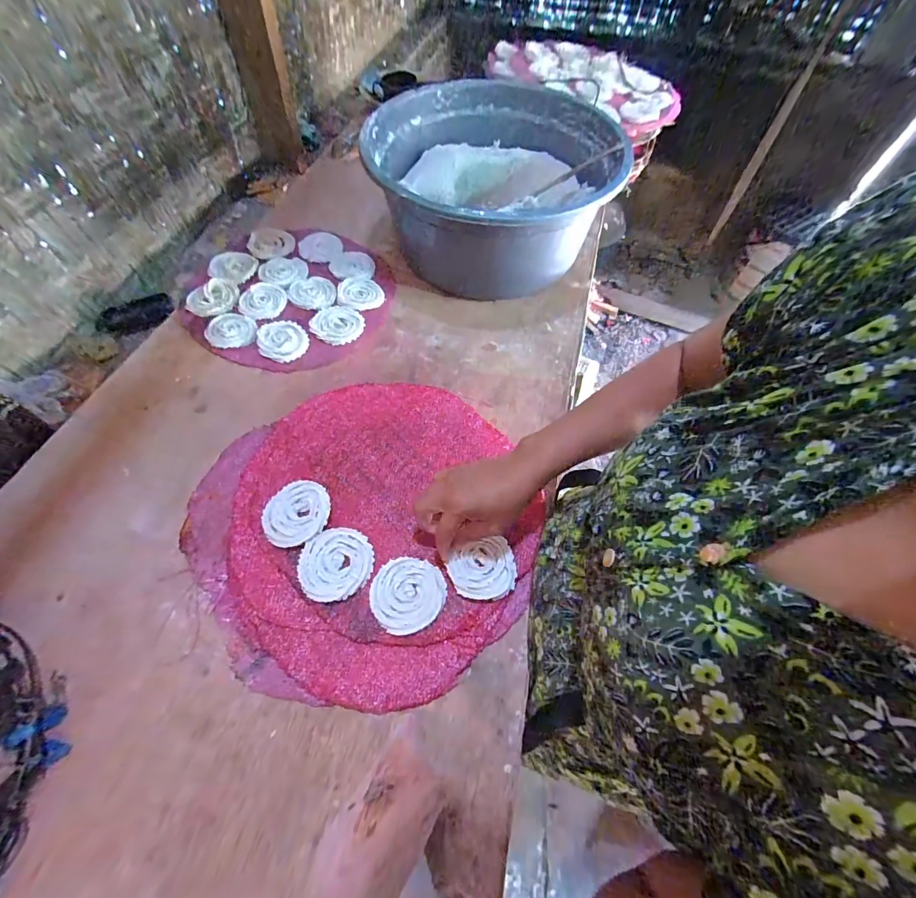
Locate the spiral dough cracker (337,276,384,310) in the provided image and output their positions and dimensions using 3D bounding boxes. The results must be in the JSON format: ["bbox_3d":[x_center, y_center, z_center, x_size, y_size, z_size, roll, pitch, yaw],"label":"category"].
[{"bbox_3d":[-0.166,-0.266,0.674,0.076,0.011,0.086,-8,59,-8],"label":"spiral dough cracker"}]

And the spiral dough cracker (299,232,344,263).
[{"bbox_3d":[-0.255,-0.376,0.738,0.067,0.021,0.066,1,59,-2],"label":"spiral dough cracker"}]

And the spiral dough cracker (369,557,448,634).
[{"bbox_3d":[-0.053,0.155,0.424,0.078,0.007,0.076,1,59,-2],"label":"spiral dough cracker"}]

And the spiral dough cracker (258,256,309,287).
[{"bbox_3d":[-0.307,-0.315,0.695,0.079,0.004,0.080,12,59,4],"label":"spiral dough cracker"}]

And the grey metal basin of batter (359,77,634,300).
[{"bbox_3d":[0.052,-0.426,0.703,0.377,0.226,0.381,1,59,-2],"label":"grey metal basin of batter"}]

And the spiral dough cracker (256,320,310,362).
[{"bbox_3d":[-0.270,-0.167,0.607,0.079,0.011,0.068,33,63,16],"label":"spiral dough cracker"}]

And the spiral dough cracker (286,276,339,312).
[{"bbox_3d":[-0.245,-0.264,0.665,0.081,0.011,0.070,9,59,3],"label":"spiral dough cracker"}]

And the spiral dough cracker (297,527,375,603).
[{"bbox_3d":[-0.134,0.127,0.439,0.077,0.010,0.078,1,59,-2],"label":"spiral dough cracker"}]

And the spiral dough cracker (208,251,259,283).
[{"bbox_3d":[-0.393,-0.321,0.691,0.081,0.008,0.081,1,59,-2],"label":"spiral dough cracker"}]

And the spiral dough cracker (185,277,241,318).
[{"bbox_3d":[-0.395,-0.246,0.644,0.070,0.013,0.081,31,62,15],"label":"spiral dough cracker"}]

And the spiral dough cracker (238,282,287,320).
[{"bbox_3d":[-0.319,-0.244,0.653,0.069,0.007,0.081,10,59,3],"label":"spiral dough cracker"}]

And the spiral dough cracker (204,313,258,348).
[{"bbox_3d":[-0.351,-0.183,0.613,0.072,0.005,0.077,1,59,-2],"label":"spiral dough cracker"}]

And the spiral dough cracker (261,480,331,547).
[{"bbox_3d":[-0.189,0.076,0.469,0.072,0.008,0.081,14,59,6],"label":"spiral dough cracker"}]

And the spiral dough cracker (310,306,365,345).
[{"bbox_3d":[-0.192,-0.199,0.633,0.080,0.012,0.075,1,59,-2],"label":"spiral dough cracker"}]

